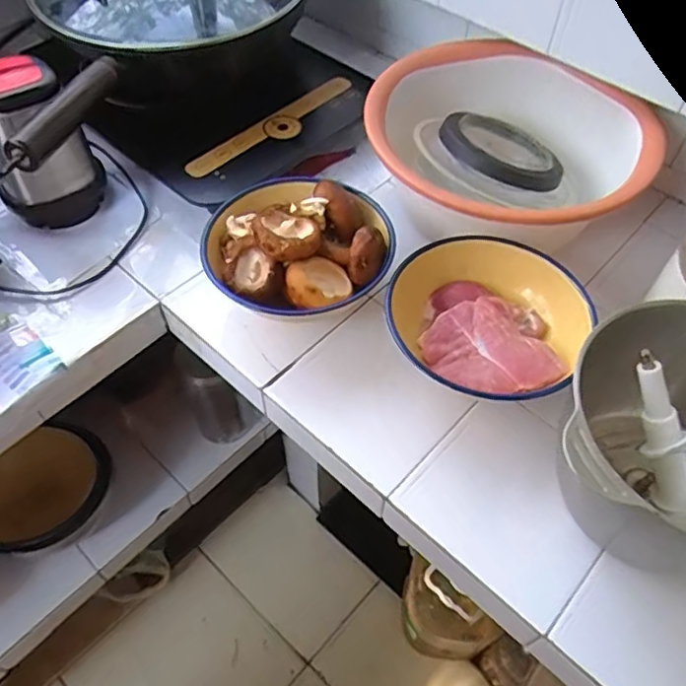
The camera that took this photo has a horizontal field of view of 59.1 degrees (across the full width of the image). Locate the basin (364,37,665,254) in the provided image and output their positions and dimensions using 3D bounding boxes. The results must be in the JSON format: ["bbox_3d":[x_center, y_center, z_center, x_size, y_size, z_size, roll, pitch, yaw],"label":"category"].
[{"bbox_3d":[0.165,-0.195,0.644,0.236,0.106,0.278,-38,63,-25],"label":"basin"}]

